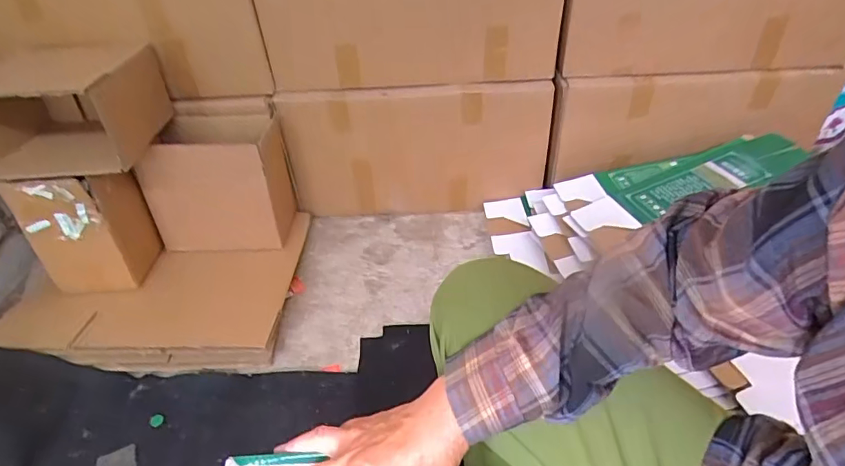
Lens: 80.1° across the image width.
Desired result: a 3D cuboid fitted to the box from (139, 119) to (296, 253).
[{"bbox_3d":[-0.427,-0.104,1.073,0.250,0.243,0.163,-2,40,3],"label":"box"}]

